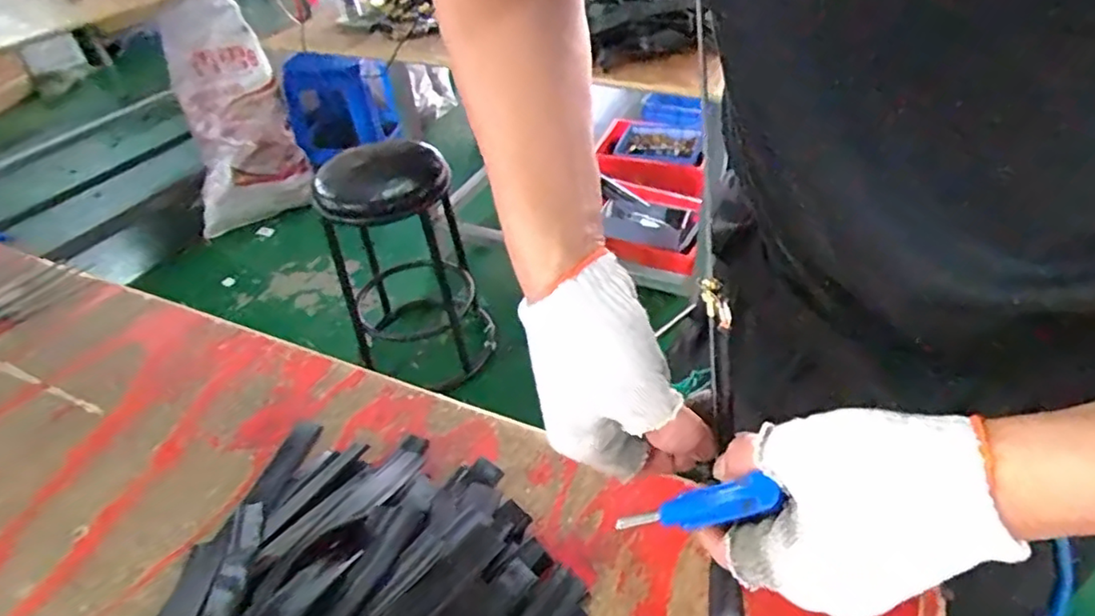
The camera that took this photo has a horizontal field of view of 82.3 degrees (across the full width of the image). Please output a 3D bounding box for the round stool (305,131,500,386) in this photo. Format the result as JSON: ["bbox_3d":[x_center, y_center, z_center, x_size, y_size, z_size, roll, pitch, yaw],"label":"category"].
[{"bbox_3d":[-0.379,-0.136,1.621,0.320,0.571,0.404,-19,43,-16],"label":"round stool"}]

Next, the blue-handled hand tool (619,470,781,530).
[{"bbox_3d":[0.071,0.097,0.305,0.077,0.011,0.016,-21,35,21],"label":"blue-handled hand tool"}]

